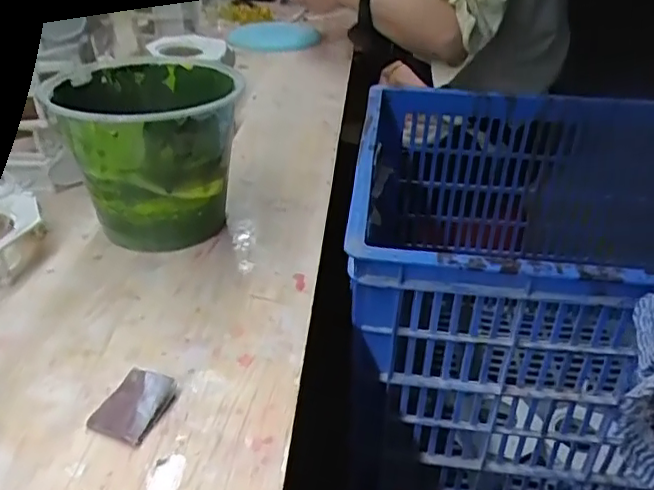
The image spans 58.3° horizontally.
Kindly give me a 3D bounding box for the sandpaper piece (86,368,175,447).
[{"bbox_3d":[-0.123,0.103,0.374,0.037,0.014,0.048,13,35,17],"label":"sandpaper piece"}]

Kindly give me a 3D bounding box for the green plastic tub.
[{"bbox_3d":[-0.151,-0.080,0.542,0.136,0.136,0.156,-1,33,-4],"label":"green plastic tub"}]

